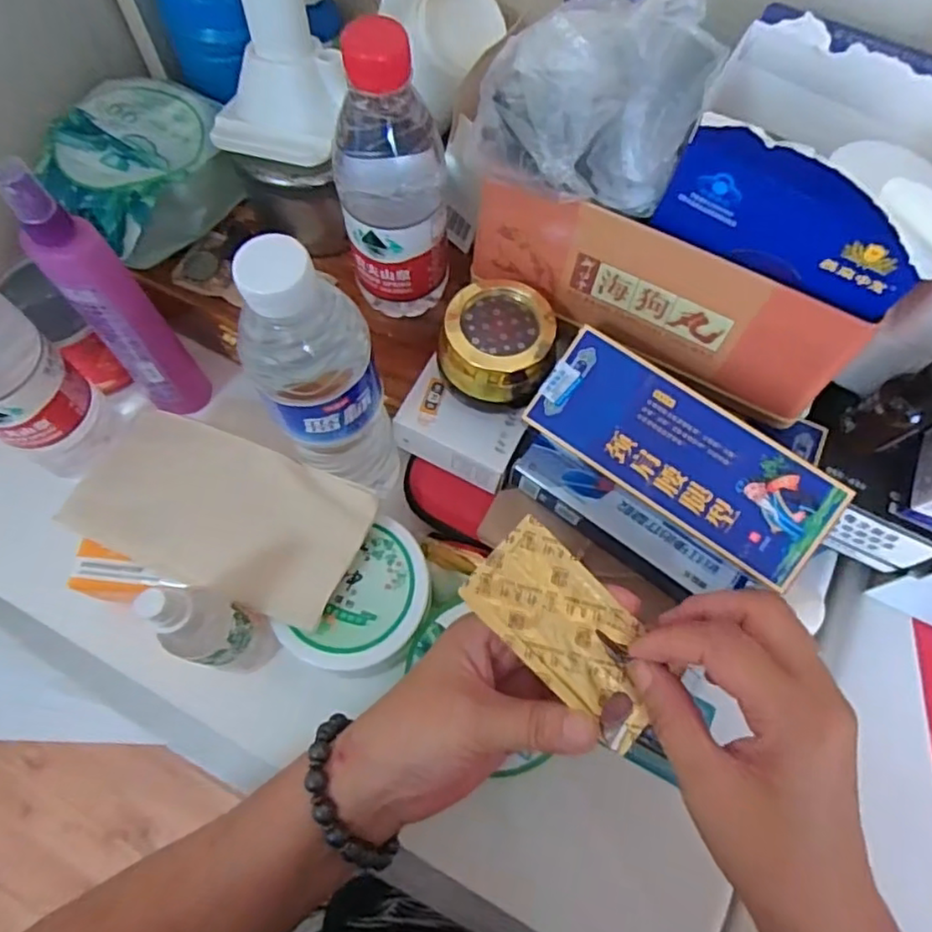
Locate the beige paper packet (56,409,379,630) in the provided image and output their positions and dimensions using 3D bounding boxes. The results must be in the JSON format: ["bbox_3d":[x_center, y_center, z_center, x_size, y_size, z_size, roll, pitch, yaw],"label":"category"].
[{"bbox_3d":[-0.147,0.025,0.387,0.175,0.018,0.087,21,68,9],"label":"beige paper packet"}]

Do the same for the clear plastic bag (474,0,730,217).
[{"bbox_3d":[0.053,-0.154,0.279,0.096,0.073,0.059,-10,67,-4],"label":"clear plastic bag"}]

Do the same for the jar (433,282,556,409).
[{"bbox_3d":[0.018,-0.071,0.370,0.063,0.059,0.067,13,67,6],"label":"jar"}]

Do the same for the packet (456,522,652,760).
[{"bbox_3d":[0.048,0.073,0.290,0.098,0.004,0.050,45,71,0],"label":"packet"}]

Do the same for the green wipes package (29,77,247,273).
[{"bbox_3d":[-0.224,-0.205,0.445,0.128,0.051,0.110,-39,72,-15],"label":"green wipes package"}]

